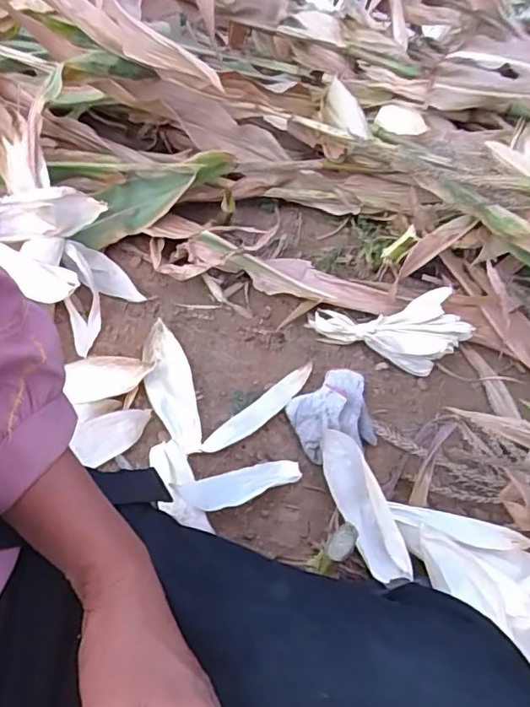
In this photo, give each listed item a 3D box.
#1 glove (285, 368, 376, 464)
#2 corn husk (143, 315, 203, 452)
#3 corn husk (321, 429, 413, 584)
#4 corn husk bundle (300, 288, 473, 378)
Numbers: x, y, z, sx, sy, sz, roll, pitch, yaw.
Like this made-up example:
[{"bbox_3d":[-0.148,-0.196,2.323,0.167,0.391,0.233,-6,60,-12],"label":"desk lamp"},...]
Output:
[{"bbox_3d":[0.107,0.093,0.887,0.132,0.050,0.157,-9,57,-10],"label":"glove"},{"bbox_3d":[-0.152,0.054,0.910,0.076,0.029,0.231,-9,57,-10],"label":"corn husk"},{"bbox_3d":[0.135,0.207,0.792,0.055,0.052,0.209,-22,83,-18],"label":"corn husk"},{"bbox_3d":[0.212,-0.038,0.952,0.265,0.115,0.117,8,56,1],"label":"corn husk bundle"}]

